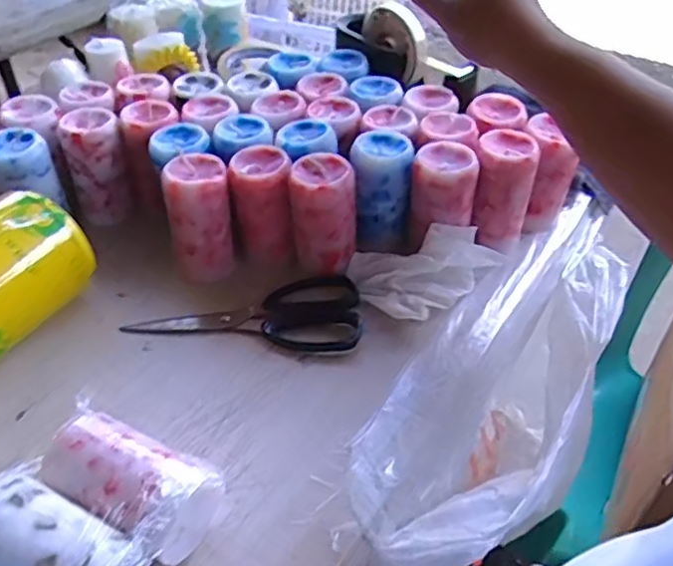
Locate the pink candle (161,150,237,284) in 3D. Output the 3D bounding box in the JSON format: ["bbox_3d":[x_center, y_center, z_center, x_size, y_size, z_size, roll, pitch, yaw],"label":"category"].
[{"bbox_3d":[-0.110,-0.053,0.504,0.052,0.088,0.051,-11,45,-13],"label":"pink candle"}]

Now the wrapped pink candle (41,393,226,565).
[{"bbox_3d":[-0.118,0.116,0.357,0.104,0.057,0.054,25,48,23],"label":"wrapped pink candle"}]

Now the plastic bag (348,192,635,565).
[{"bbox_3d":[0.149,0.084,0.500,0.123,0.109,0.386,31,51,28],"label":"plastic bag"}]

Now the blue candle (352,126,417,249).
[{"bbox_3d":[0.037,-0.078,0.524,0.047,0.088,0.051,2,43,1],"label":"blue candle"}]

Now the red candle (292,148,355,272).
[{"bbox_3d":[-0.010,-0.054,0.499,0.052,0.085,0.046,-2,43,-4],"label":"red candle"}]

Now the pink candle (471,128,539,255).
[{"bbox_3d":[0.137,-0.073,0.522,0.049,0.097,0.049,11,44,9],"label":"pink candle"}]

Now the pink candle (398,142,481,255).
[{"bbox_3d":[0.085,-0.067,0.512,0.052,0.091,0.043,9,44,7],"label":"pink candle"}]

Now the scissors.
[{"bbox_3d":[-0.070,0.023,0.486,0.176,0.008,0.075,1,43,-1],"label":"scissors"}]

